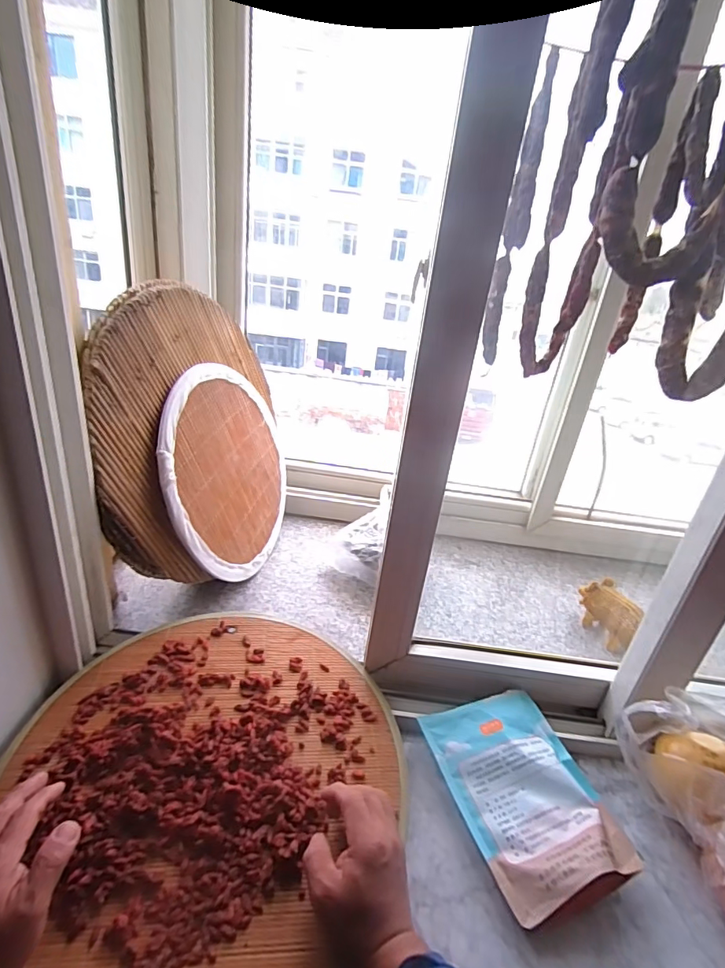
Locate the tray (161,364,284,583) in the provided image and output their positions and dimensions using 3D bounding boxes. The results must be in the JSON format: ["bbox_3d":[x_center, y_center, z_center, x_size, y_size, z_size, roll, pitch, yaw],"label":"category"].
[{"bbox_3d":[-0.212,-0.020,0.793,0.015,0.354,0.353,-7,62,15],"label":"tray"}]

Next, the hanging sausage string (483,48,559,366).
[{"bbox_3d":[0.218,-0.366,0.675,0.033,0.369,0.037,13,27,13],"label":"hanging sausage string"}]

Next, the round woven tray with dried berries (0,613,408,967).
[{"bbox_3d":[-0.156,0.294,0.503,0.364,0.034,0.400,5,26,-3],"label":"round woven tray with dried berries"}]

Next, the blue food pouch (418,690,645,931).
[{"bbox_3d":[0.172,0.320,0.504,0.142,0.033,0.206,-4,28,-21],"label":"blue food pouch"}]

